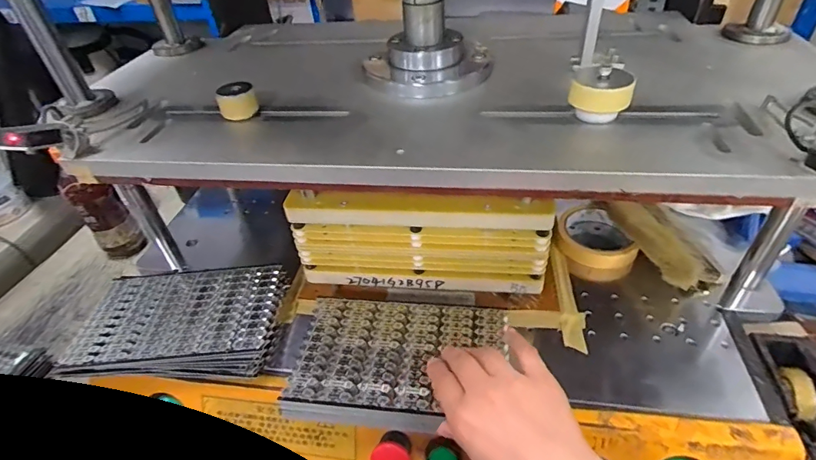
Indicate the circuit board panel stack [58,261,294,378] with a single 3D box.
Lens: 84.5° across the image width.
[{"bbox_3d":[-0.231,0.095,0.467,0.189,0.029,0.126,-2,41,4],"label":"circuit board panel stack"}]

